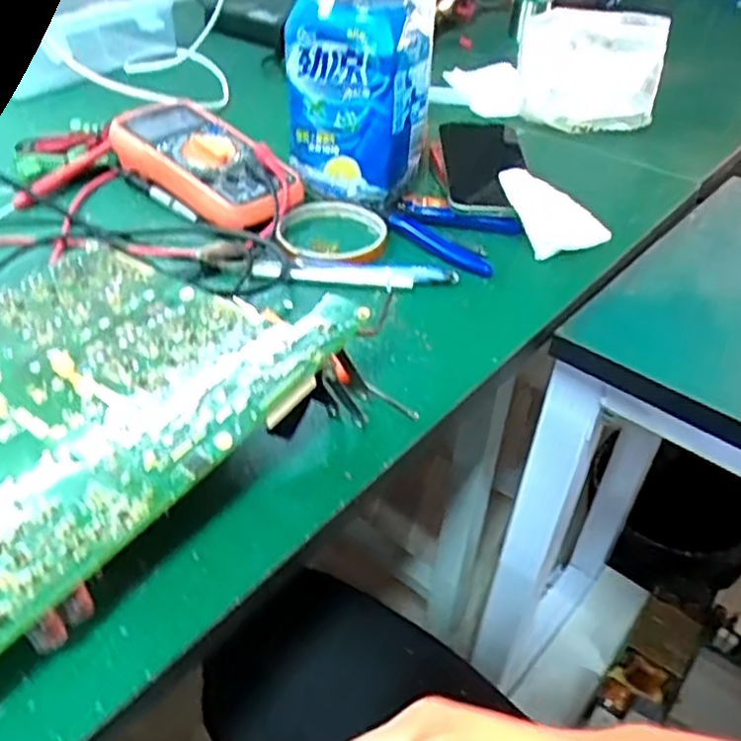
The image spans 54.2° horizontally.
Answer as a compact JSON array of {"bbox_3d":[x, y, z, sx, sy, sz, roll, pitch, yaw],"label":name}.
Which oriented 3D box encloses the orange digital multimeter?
[{"bbox_3d":[-0.129,-0.163,0.582,0.184,0.043,0.077,33,49,30],"label":"orange digital multimeter"}]

